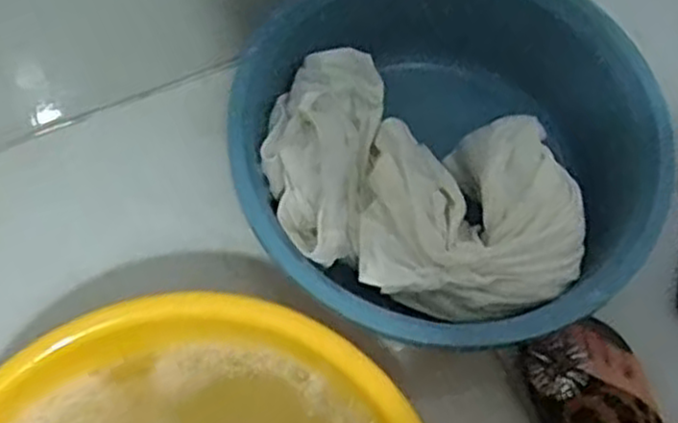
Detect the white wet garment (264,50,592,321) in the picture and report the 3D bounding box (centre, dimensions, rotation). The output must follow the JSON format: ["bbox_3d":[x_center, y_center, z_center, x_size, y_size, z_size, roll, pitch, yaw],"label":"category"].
[{"bbox_3d":[0.066,-0.013,0.643,0.261,0.119,0.170,20,69,5],"label":"white wet garment"}]

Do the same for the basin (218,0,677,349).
[{"bbox_3d":[0.079,-0.051,0.657,0.329,0.122,0.347,-32,72,-15],"label":"basin"}]

